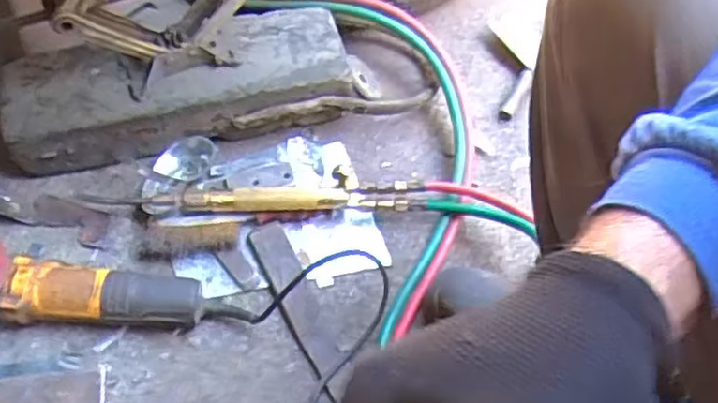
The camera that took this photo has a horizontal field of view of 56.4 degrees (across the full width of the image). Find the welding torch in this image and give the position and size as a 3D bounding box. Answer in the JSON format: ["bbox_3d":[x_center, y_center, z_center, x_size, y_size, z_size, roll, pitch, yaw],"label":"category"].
[{"bbox_3d":[-0.126,-0.008,0.811,0.424,0.065,0.042,0,60,-1],"label":"welding torch"}]

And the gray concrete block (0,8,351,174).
[{"bbox_3d":[-0.229,-0.149,0.862,0.413,0.132,0.129,-13,61,-9],"label":"gray concrete block"}]

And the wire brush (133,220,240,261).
[{"bbox_3d":[-0.206,0.044,0.797,0.121,0.034,0.047,1,60,-1],"label":"wire brush"}]

